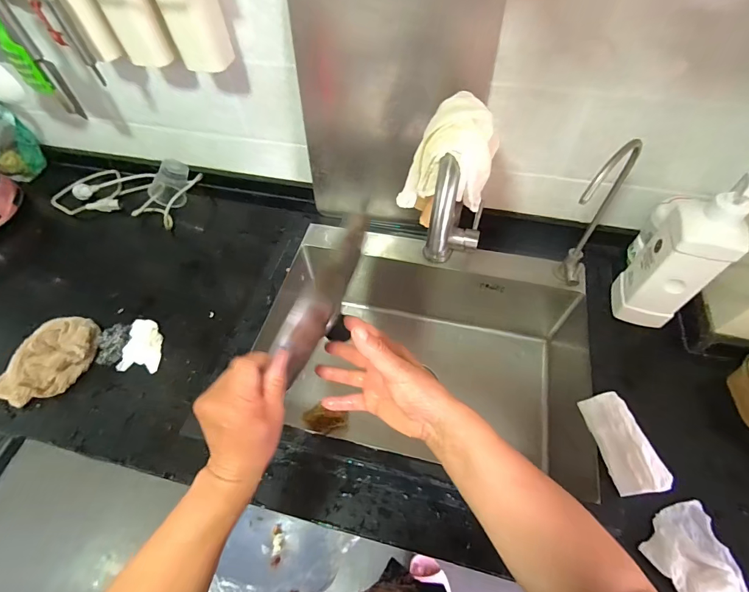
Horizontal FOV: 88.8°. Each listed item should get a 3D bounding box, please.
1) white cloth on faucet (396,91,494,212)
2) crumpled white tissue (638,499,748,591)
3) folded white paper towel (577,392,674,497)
[{"bbox_3d":[0.096,-0.159,0.455,0.085,0.109,0.106,37,64,24],"label":"white cloth on faucet"},{"bbox_3d":[0.382,0.322,0.445,0.095,0.018,0.137,-9,55,-4],"label":"crumpled white tissue"},{"bbox_3d":[0.337,0.197,0.520,0.057,0.035,0.127,-11,55,-5],"label":"folded white paper towel"}]

